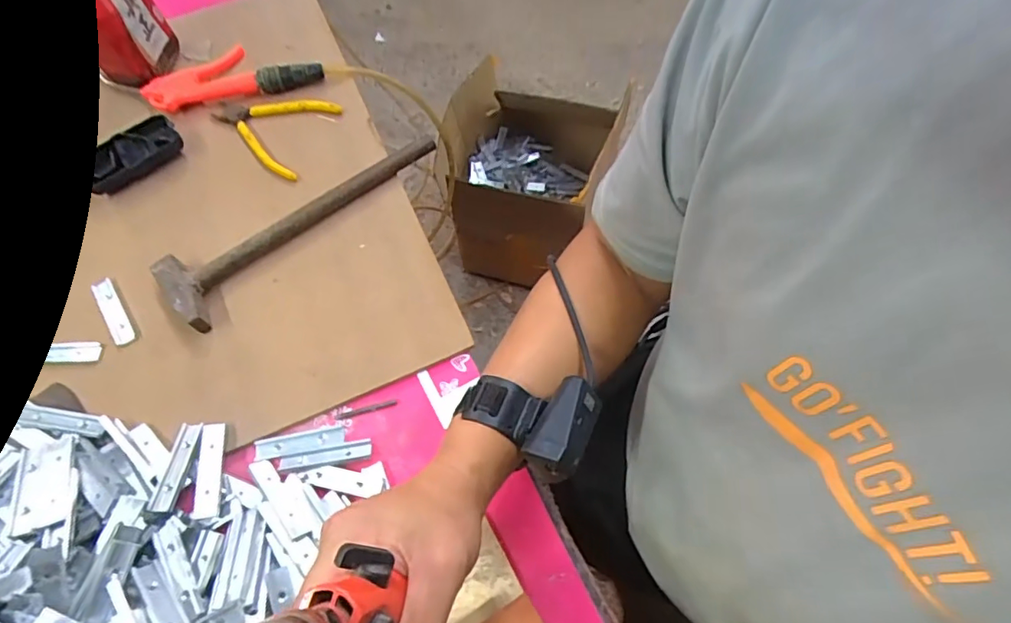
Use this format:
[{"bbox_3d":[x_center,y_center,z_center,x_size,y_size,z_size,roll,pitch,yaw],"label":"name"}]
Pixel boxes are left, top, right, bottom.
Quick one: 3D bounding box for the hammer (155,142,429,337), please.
[{"bbox_3d":[-0.210,-0.099,0.567,0.314,0.036,0.079,-37,72,-18],"label":"hammer"}]

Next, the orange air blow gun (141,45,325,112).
[{"bbox_3d":[-0.329,-0.291,0.649,0.206,0.029,0.087,-10,64,-4],"label":"orange air blow gun"}]

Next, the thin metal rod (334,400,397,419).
[{"bbox_3d":[-0.130,0.091,0.499,0.057,0.004,0.006,-13,65,-6],"label":"thin metal rod"}]

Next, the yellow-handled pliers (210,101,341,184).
[{"bbox_3d":[-0.275,-0.220,0.628,0.128,0.021,0.111,21,66,10],"label":"yellow-handled pliers"}]

